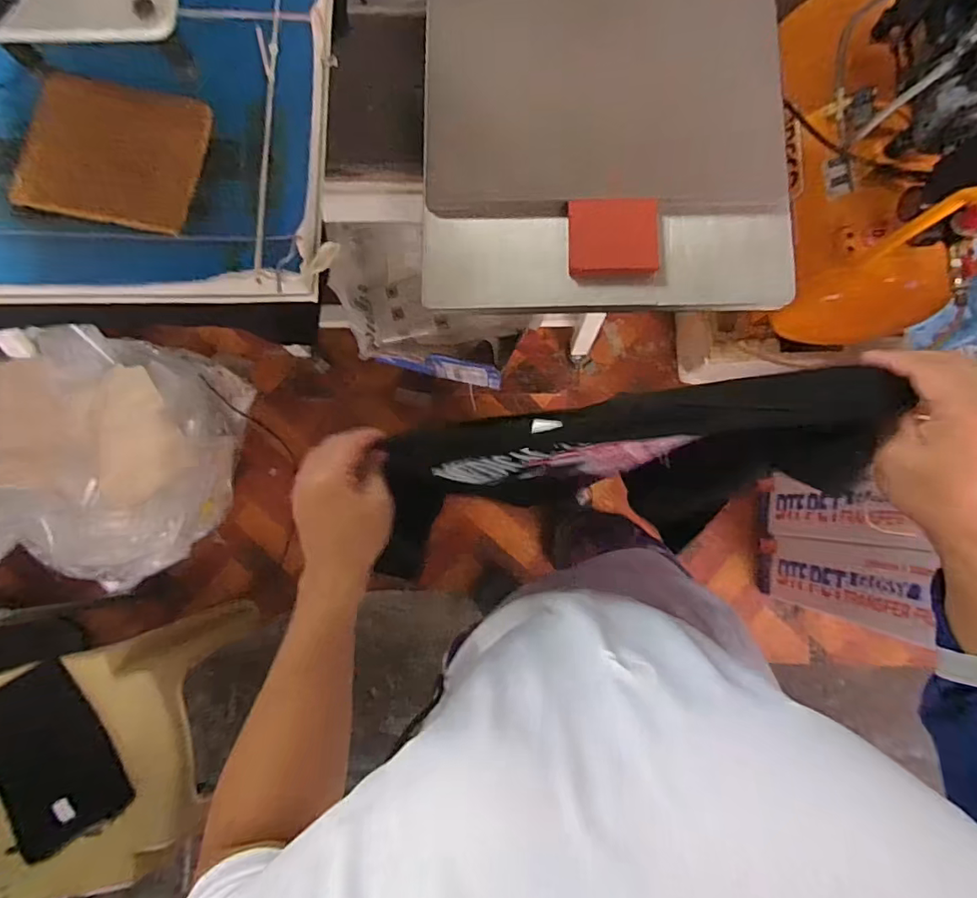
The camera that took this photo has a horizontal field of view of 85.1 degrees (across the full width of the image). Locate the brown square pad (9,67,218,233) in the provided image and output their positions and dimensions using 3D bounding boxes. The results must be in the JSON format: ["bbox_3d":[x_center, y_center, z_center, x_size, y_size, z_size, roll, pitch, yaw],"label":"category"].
[{"bbox_3d":[-0.379,-0.298,0.534,0.181,0.011,0.149,11,82,3],"label":"brown square pad"}]

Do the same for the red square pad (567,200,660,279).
[{"bbox_3d":[0.135,-0.229,0.579,0.092,0.022,0.077,0,82,1],"label":"red square pad"}]

